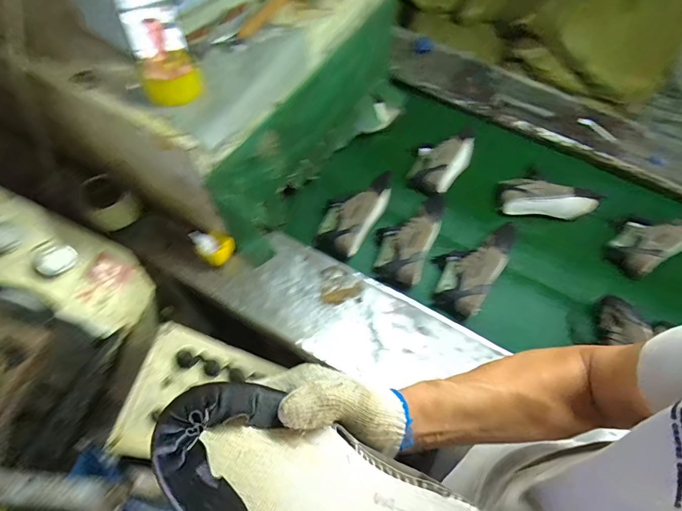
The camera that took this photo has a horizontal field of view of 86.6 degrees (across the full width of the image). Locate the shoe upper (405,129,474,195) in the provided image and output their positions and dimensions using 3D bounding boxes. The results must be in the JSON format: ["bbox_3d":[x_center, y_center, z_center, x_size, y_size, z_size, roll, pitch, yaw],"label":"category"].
[{"bbox_3d":[0.311,-0.299,1.108,0.141,0.080,0.231,34,66,13],"label":"shoe upper"}]

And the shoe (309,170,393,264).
[{"bbox_3d":[0.028,-0.102,0.980,0.137,0.090,0.215,26,64,9],"label":"shoe"}]

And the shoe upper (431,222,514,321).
[{"bbox_3d":[0.345,0.008,0.956,0.153,0.090,0.311,34,66,13],"label":"shoe upper"}]

